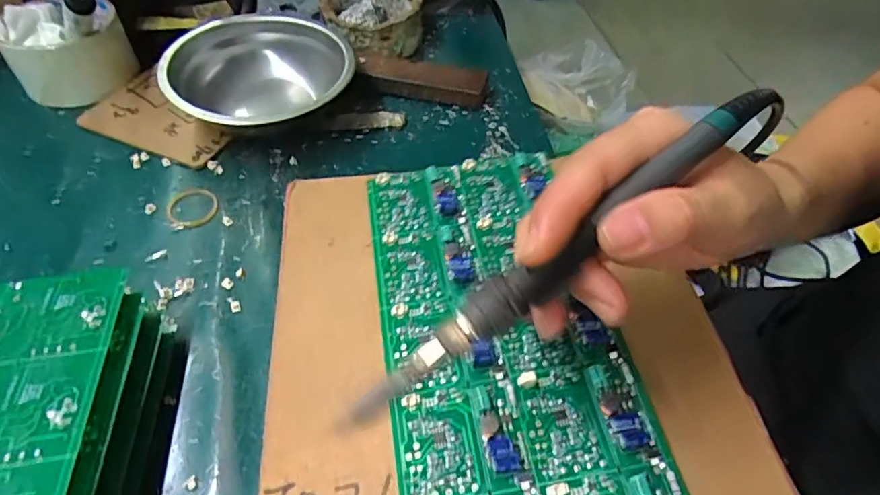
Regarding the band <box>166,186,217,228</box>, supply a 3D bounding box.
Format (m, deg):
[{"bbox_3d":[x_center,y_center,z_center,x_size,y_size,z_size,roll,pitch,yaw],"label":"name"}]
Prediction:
[{"bbox_3d":[-0.156,-0.027,0.341,0.031,0.004,0.035,-16,50,-16],"label":"band"}]

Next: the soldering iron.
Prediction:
[{"bbox_3d":[0.048,0.000,0.188,0.195,0.013,0.015,-36,56,-9],"label":"soldering iron"}]

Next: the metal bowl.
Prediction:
[{"bbox_3d":[-0.126,-0.116,0.387,0.121,0.045,0.126,1,48,-1],"label":"metal bowl"}]

